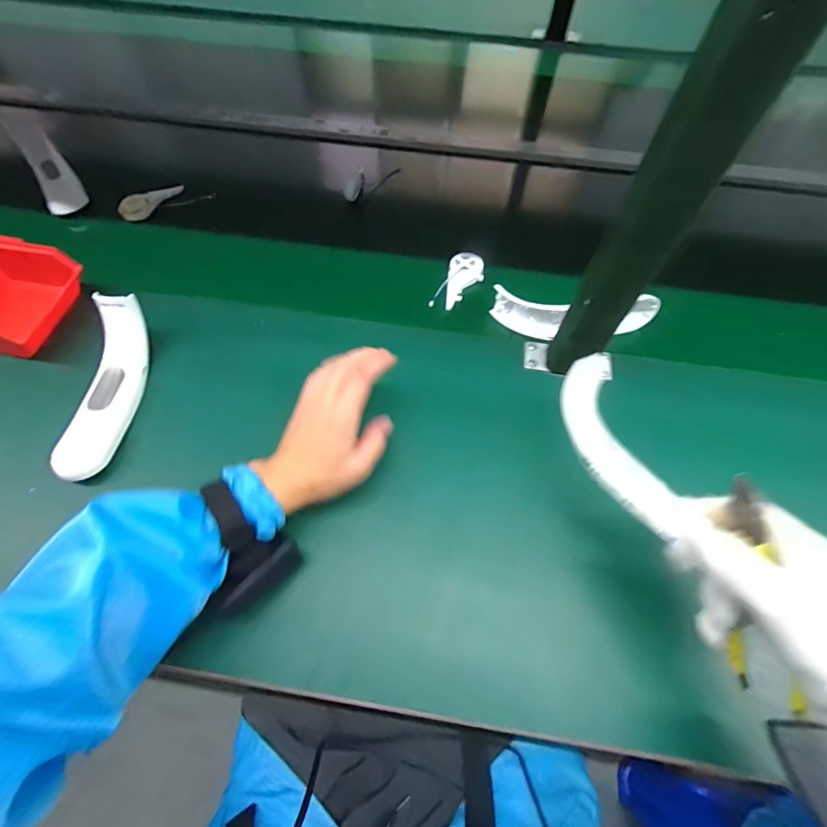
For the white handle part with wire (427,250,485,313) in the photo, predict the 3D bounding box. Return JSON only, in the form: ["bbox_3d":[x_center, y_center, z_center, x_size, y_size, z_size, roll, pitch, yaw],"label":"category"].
[{"bbox_3d":[0.062,-0.176,0.553,0.047,0.016,0.096,21,63,10],"label":"white handle part with wire"}]

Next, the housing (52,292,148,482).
[{"bbox_3d":[-0.324,-0.030,0.430,0.050,0.055,0.190,3,62,1],"label":"housing"}]

